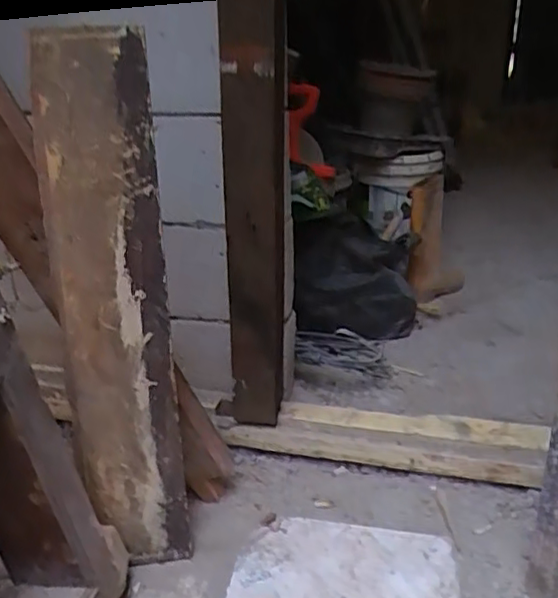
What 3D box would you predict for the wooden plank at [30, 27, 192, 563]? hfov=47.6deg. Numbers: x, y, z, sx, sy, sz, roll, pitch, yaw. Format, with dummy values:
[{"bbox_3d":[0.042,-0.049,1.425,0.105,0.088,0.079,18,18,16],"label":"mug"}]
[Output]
[{"bbox_3d":[-0.237,0.017,0.891,0.162,0.751,0.032,-4,9,-2],"label":"wooden plank"}]

